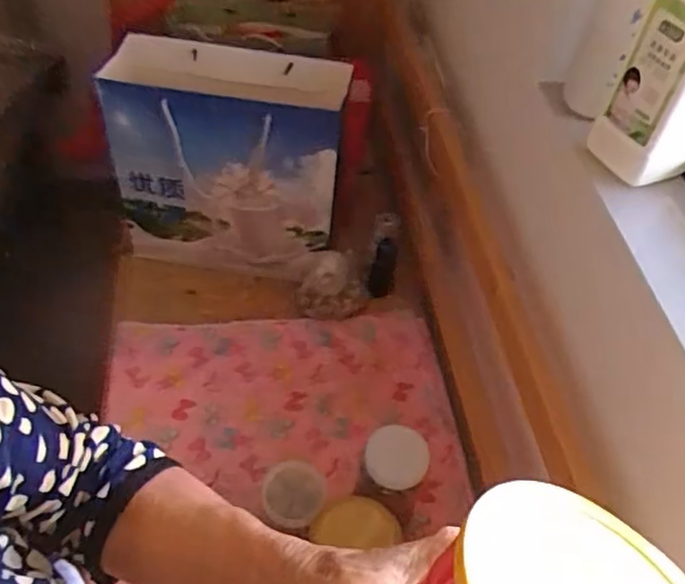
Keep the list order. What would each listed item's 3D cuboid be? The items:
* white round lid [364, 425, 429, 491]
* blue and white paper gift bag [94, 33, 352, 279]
[{"bbox_3d":[0.060,0.183,0.727,0.068,0.005,0.067,-2,78,10],"label":"white round lid"},{"bbox_3d":[-0.179,-0.198,1.019,0.342,0.307,0.146,9,49,2],"label":"blue and white paper gift bag"}]

